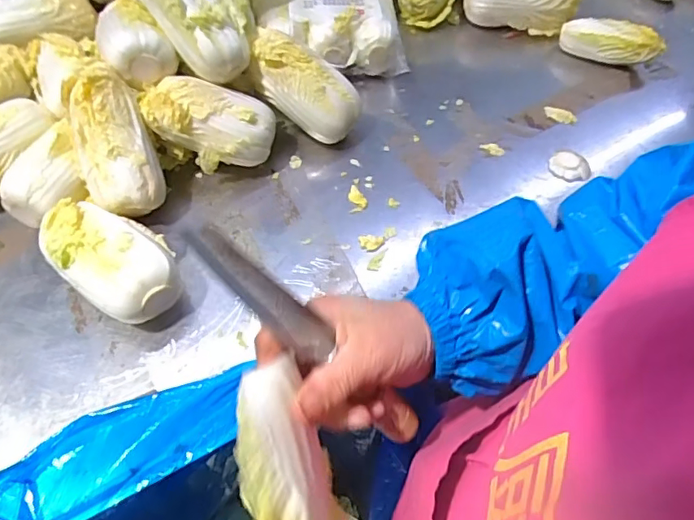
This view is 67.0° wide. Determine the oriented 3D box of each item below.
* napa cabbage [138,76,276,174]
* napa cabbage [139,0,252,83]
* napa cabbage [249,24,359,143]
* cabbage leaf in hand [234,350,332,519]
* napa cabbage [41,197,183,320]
[{"bbox_3d":[-0.156,-0.147,0.588,0.137,0.078,0.085,12,83,-21],"label":"napa cabbage"},{"bbox_3d":[-0.165,-0.270,0.573,0.159,0.080,0.104,53,52,-10],"label":"napa cabbage"},{"bbox_3d":[-0.055,-0.209,0.627,0.143,0.070,0.078,35,94,-20],"label":"napa cabbage"},{"bbox_3d":[-0.033,0.117,0.281,0.043,0.017,0.119,-10,95,-7],"label":"cabbage leaf in hand"},{"bbox_3d":[-0.218,0.001,0.502,0.142,0.069,0.090,32,63,18],"label":"napa cabbage"}]

